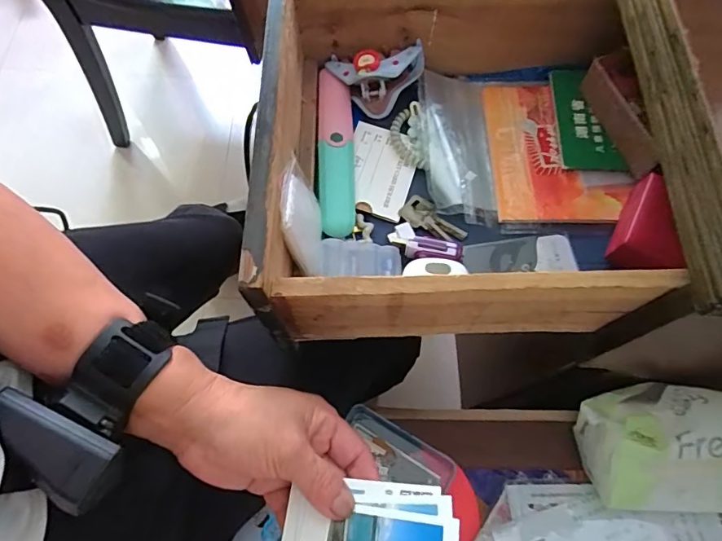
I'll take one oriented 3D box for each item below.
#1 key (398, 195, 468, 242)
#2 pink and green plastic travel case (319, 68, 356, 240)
[{"bbox_3d":[0.059,-0.039,0.389,0.055,0.006,0.026,36,71,11],"label":"key"},{"bbox_3d":[-0.021,-0.103,0.401,0.029,0.018,0.161,-1,68,-3],"label":"pink and green plastic travel case"}]

